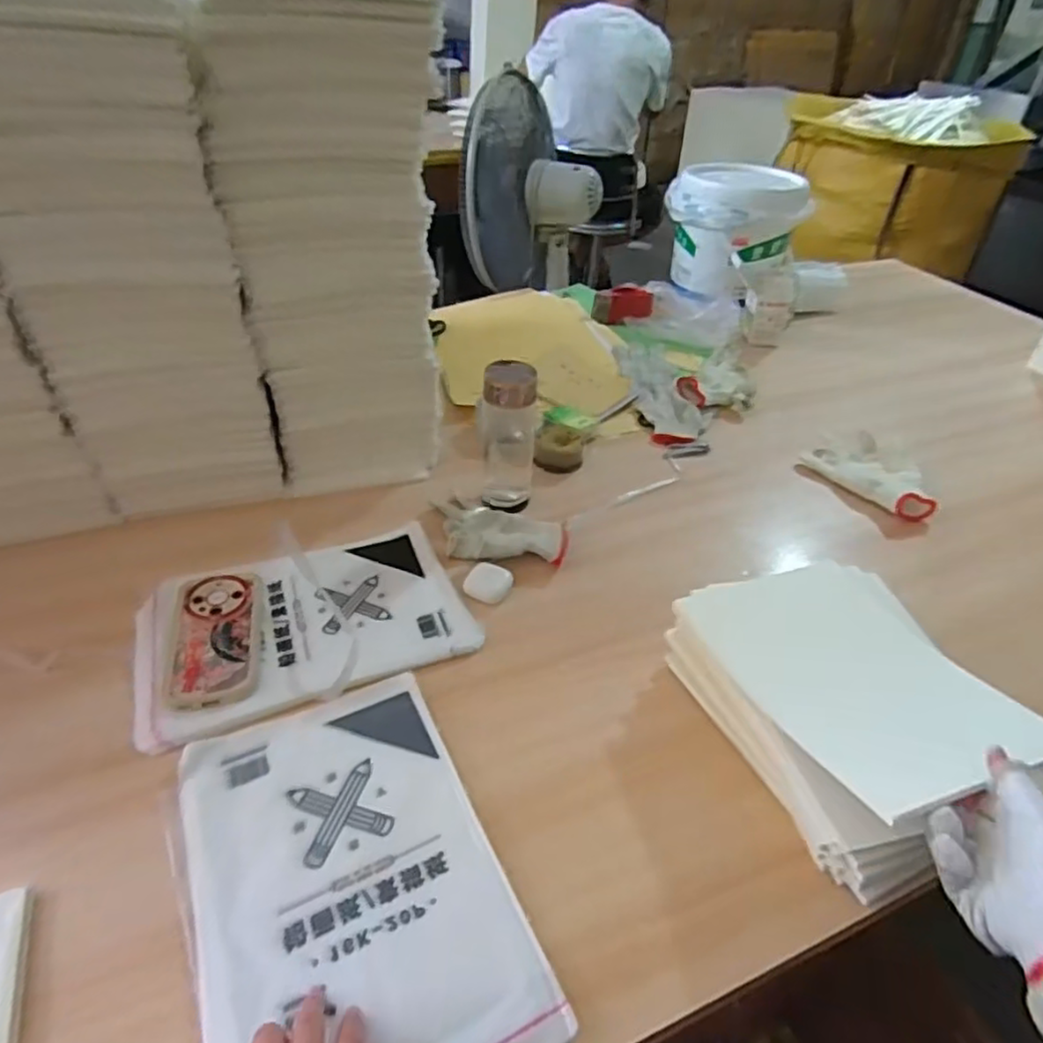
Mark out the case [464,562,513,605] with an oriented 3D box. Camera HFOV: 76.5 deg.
[{"bbox_3d":[-0.038,0.071,0.768,0.049,0.020,0.046,16,40,16],"label":"case"}]

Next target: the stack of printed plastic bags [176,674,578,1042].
[{"bbox_3d":[-0.131,0.270,0.496,0.211,0.017,0.328,-16,42,-23],"label":"stack of printed plastic bags"}]

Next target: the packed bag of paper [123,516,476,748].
[{"bbox_3d":[-0.231,0.110,0.708,0.331,0.026,0.221,-16,42,-22],"label":"packed bag of paper"}]

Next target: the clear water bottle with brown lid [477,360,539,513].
[{"bbox_3d":[-0.018,-0.106,0.843,0.072,0.196,0.073,2,38,-1],"label":"clear water bottle with brown lid"}]

